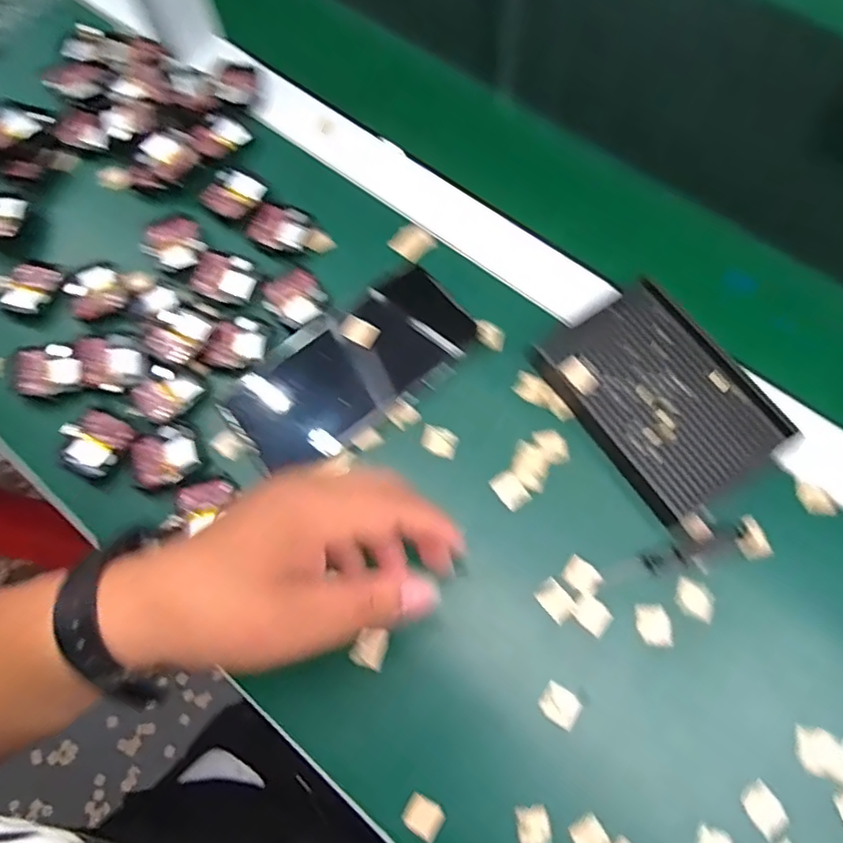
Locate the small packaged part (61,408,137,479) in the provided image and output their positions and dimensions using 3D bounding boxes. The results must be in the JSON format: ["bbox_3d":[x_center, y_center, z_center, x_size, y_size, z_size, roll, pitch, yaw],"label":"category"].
[{"bbox_3d":[-0.208,0.013,0.397,0.037,0.012,0.041,36,75,15],"label":"small packaged part"}]

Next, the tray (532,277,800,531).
[{"bbox_3d":[0.144,-0.014,0.380,0.092,0.020,0.130,-35,72,-10],"label":"tray"}]

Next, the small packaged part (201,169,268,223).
[{"bbox_3d":[-0.137,-0.167,0.455,0.040,0.005,0.039,31,74,13],"label":"small packaged part"}]

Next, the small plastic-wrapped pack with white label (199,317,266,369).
[{"bbox_3d":[-0.122,-0.052,0.412,0.036,0.007,0.037,12,71,7],"label":"small plastic-wrapped pack with white label"}]

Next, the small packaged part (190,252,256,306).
[{"bbox_3d":[-0.137,-0.099,0.434,0.040,0.014,0.036,12,71,7],"label":"small packaged part"}]

